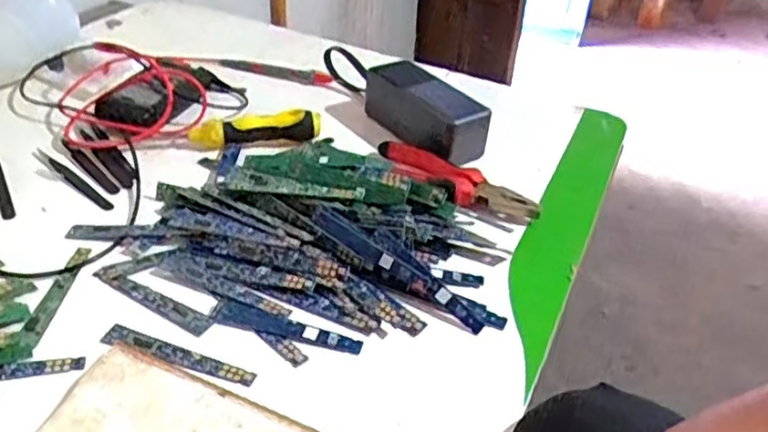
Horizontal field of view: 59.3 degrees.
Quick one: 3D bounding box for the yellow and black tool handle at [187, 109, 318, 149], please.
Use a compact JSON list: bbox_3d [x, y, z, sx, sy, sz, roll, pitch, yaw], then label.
[{"bbox_3d":[-0.116,-0.081,0.611,0.116,0.027,0.033,-9,38,-17],"label":"yellow and black tool handle"}]

